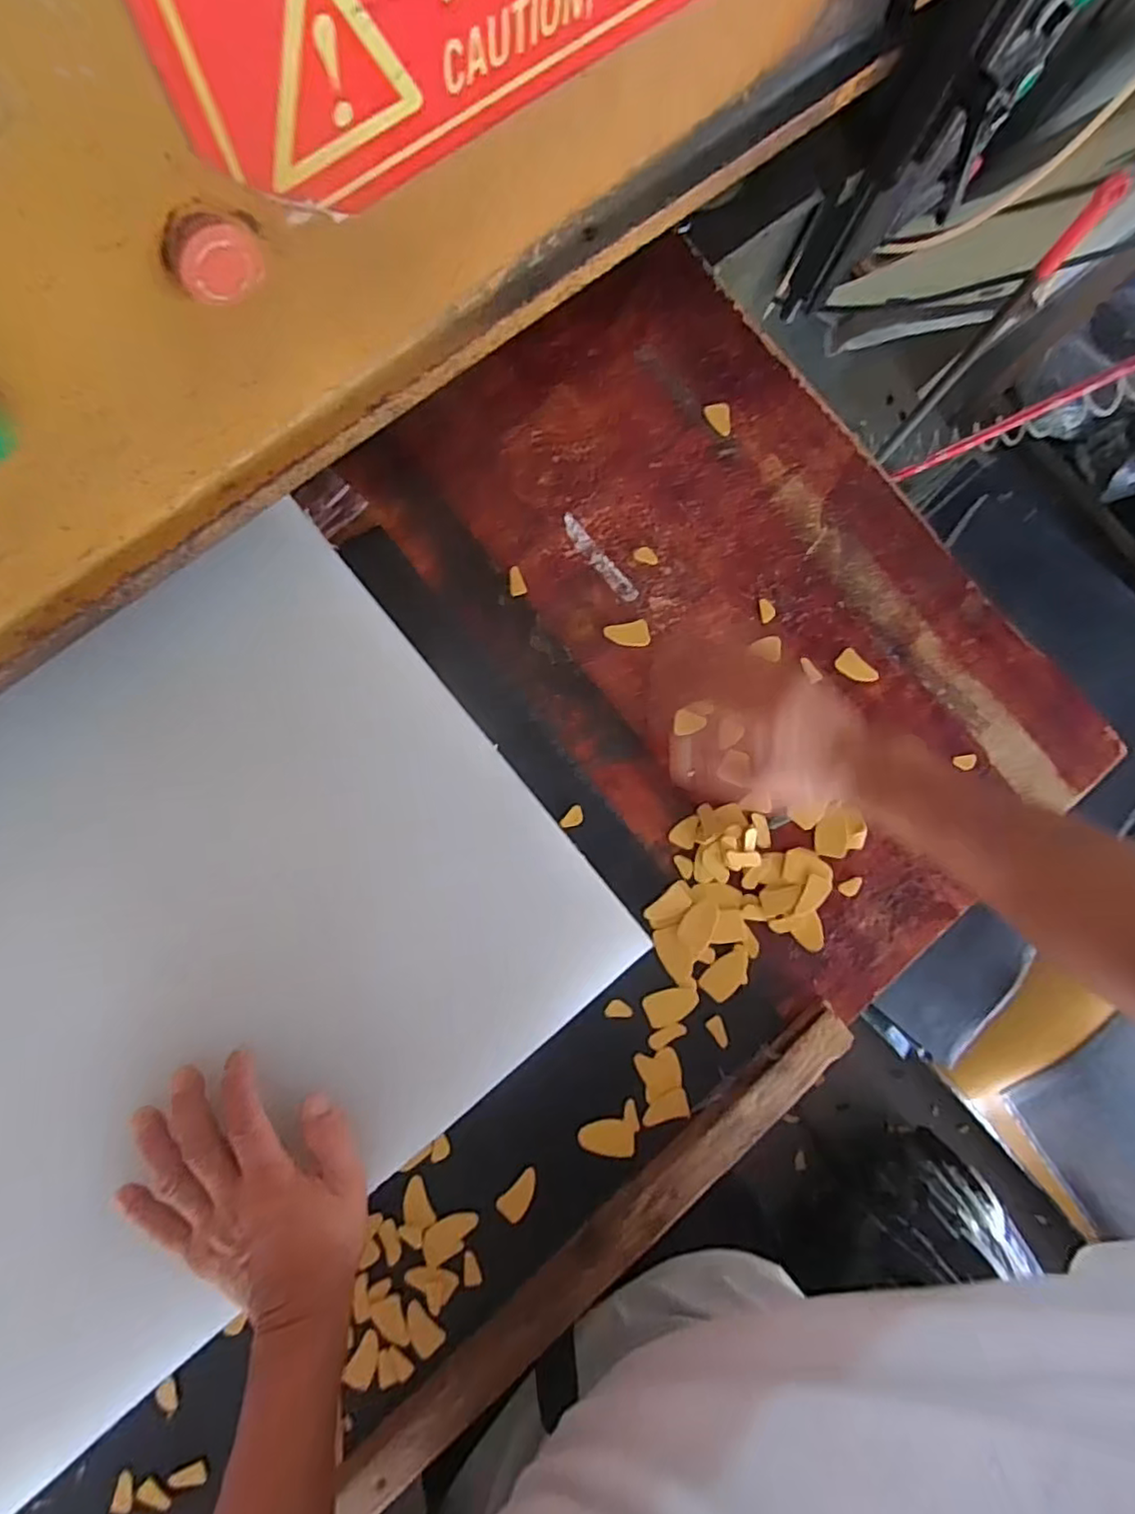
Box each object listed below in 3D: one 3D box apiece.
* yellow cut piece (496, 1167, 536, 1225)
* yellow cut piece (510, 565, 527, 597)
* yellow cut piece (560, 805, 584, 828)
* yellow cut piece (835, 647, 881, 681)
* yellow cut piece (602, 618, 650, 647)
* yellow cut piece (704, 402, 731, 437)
[{"bbox_3d":[-0.034,0.325,0.476,0.035,0.004,0.020,-43,89,-8],"label":"yellow cut piece"},{"bbox_3d":[-0.041,-0.145,0.528,0.013,0.005,0.025,-7,84,-6],"label":"yellow cut piece"},{"bbox_3d":[0.005,0.049,0.510,0.014,0.008,0.022,39,82,0],"label":"yellow cut piece"},{"bbox_3d":[0.247,-0.075,0.548,0.023,0.004,0.036,-43,89,-8],"label":"yellow cut piece"},{"bbox_3d":[0.050,-0.101,0.532,0.036,0.004,0.022,-10,84,-6],"label":"yellow cut piece"},{"bbox_3d":[0.131,-0.296,0.562,0.021,0.006,0.032,2,83,-5],"label":"yellow cut piece"}]

